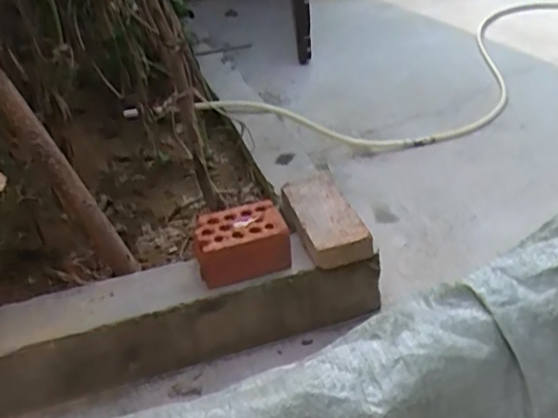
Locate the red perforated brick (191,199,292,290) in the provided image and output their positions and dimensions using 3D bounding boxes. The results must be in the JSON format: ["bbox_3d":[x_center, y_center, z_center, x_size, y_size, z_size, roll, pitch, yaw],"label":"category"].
[{"bbox_3d":[-0.068,0.058,1.054,0.163,0.085,0.113,-12,34,-8],"label":"red perforated brick"}]

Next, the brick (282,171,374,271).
[{"bbox_3d":[0.084,0.020,1.128,0.120,0.065,0.231,-11,34,-7],"label":"brick"}]

